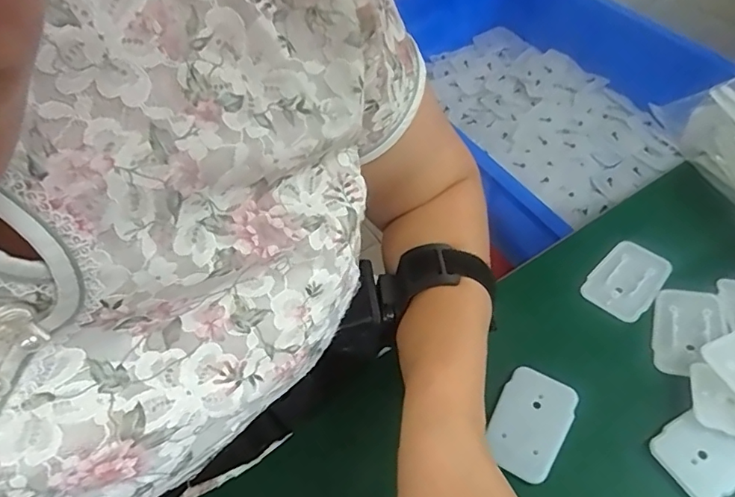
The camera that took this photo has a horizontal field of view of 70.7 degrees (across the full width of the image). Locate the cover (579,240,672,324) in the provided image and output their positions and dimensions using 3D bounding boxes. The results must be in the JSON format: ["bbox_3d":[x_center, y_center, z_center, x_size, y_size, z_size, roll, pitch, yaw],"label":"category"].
[{"bbox_3d":[0.199,0.024,0.399,0.067,0.007,0.046,-39,59,-21],"label":"cover"}]

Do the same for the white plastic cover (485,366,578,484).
[{"bbox_3d":[0.104,0.112,0.335,0.044,0.010,0.066,25,60,22],"label":"white plastic cover"}]

